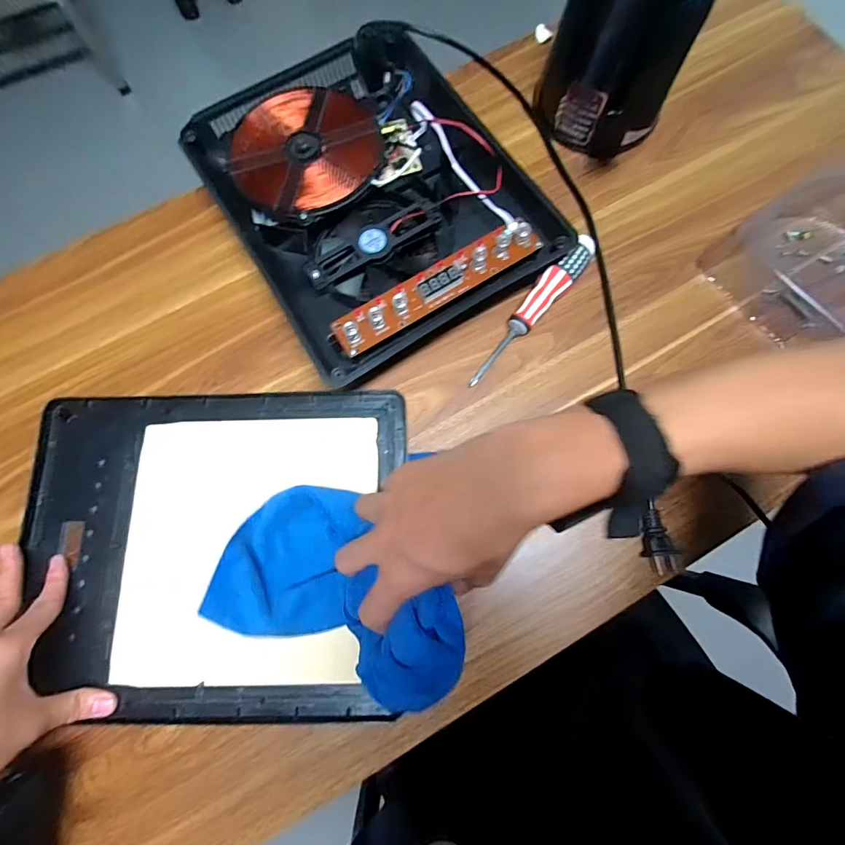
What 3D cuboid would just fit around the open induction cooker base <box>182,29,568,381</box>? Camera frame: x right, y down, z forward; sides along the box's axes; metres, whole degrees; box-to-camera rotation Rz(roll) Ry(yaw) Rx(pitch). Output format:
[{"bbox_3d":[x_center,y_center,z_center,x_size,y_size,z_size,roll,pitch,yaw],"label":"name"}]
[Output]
[{"bbox_3d":[-0.058,-0.241,0.435,0.275,0.056,0.357,-31,77,-7],"label":"open induction cooker base"}]

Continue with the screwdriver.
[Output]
[{"bbox_3d":[0.103,-0.108,0.408,0.027,0.029,0.180,40,86,11],"label":"screwdriver"}]

